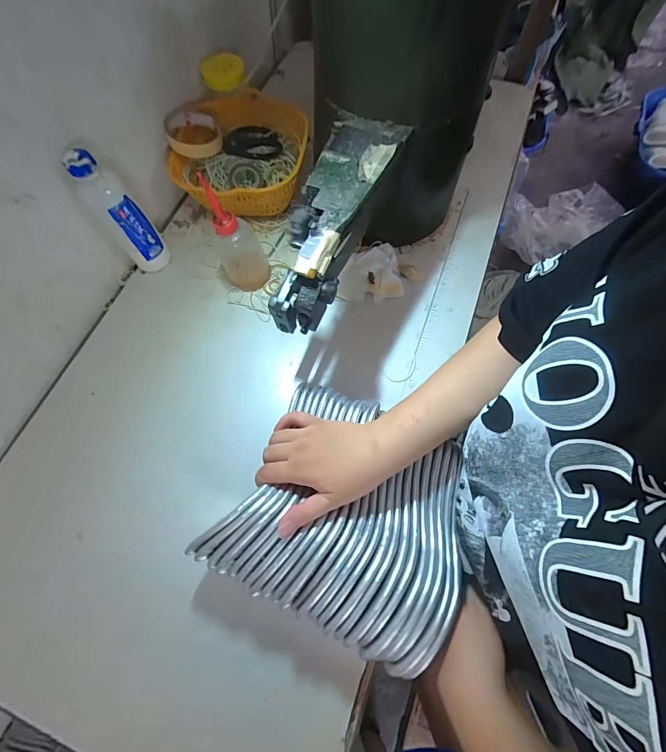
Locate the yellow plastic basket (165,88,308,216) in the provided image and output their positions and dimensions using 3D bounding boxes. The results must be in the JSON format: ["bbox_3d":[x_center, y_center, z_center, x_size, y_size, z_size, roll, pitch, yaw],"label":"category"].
[{"bbox_3d":[-0.156,-0.357,0.558,0.200,0.100,0.209,0,70,0],"label":"yellow plastic basket"}]

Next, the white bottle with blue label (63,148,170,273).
[{"bbox_3d":[-0.292,-0.220,0.473,0.058,0.180,0.047,-43,76,-14],"label":"white bottle with blue label"}]

